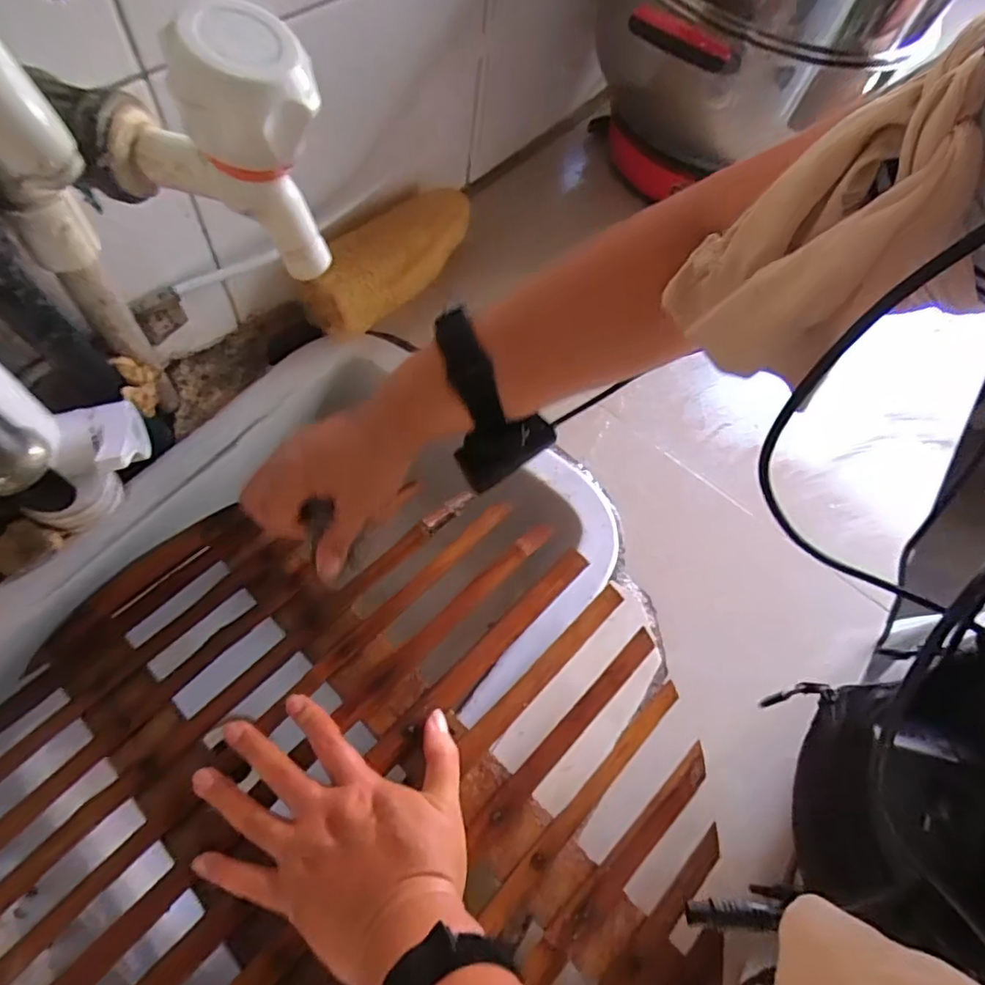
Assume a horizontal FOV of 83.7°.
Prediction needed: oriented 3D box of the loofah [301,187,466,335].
[{"bbox_3d":[-0.085,-0.227,0.530,0.069,0.068,0.211,36,65,8],"label":"loofah"}]

